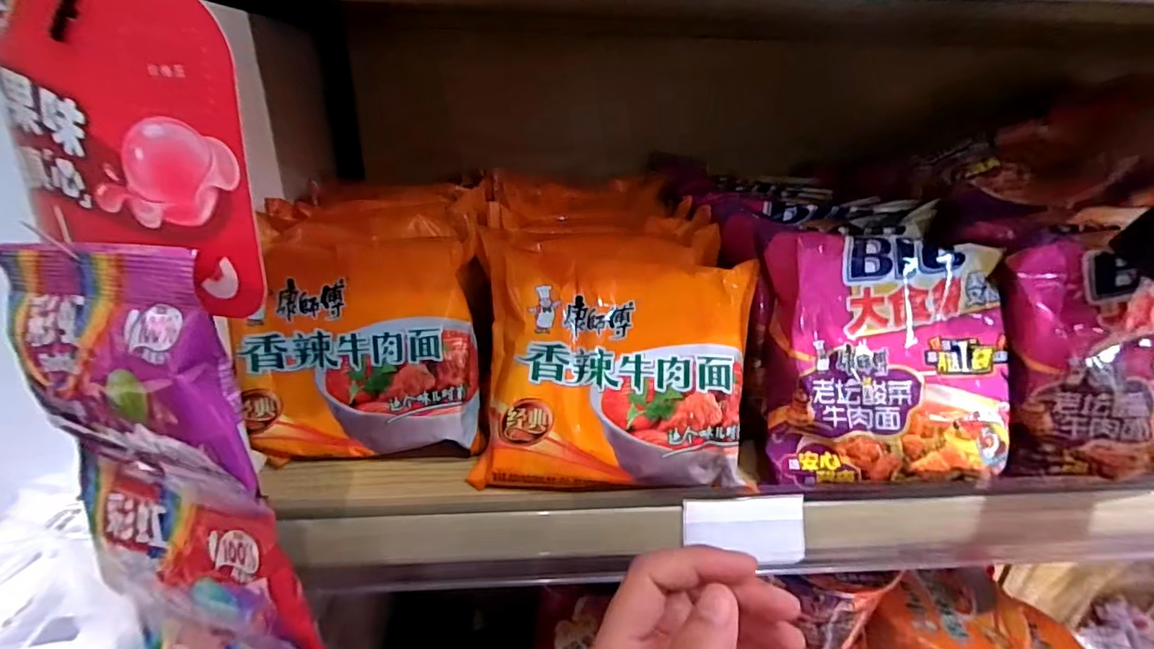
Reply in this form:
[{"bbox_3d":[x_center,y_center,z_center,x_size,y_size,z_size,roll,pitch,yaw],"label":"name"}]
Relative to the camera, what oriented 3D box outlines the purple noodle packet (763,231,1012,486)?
[{"bbox_3d":[0.195,0.015,0.333,0.160,0.162,0.051,2,-10,-5],"label":"purple noodle packet"}]

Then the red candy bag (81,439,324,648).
[{"bbox_3d":[-0.195,0.115,0.265,0.153,0.115,0.016,11,26,20],"label":"red candy bag"}]

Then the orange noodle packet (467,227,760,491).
[{"bbox_3d":[0.022,0.016,0.331,0.168,0.158,0.042,-2,-14,8],"label":"orange noodle packet"}]

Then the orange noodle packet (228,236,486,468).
[{"bbox_3d":[-0.139,0.004,0.348,0.146,0.133,0.045,1,1,0],"label":"orange noodle packet"}]

